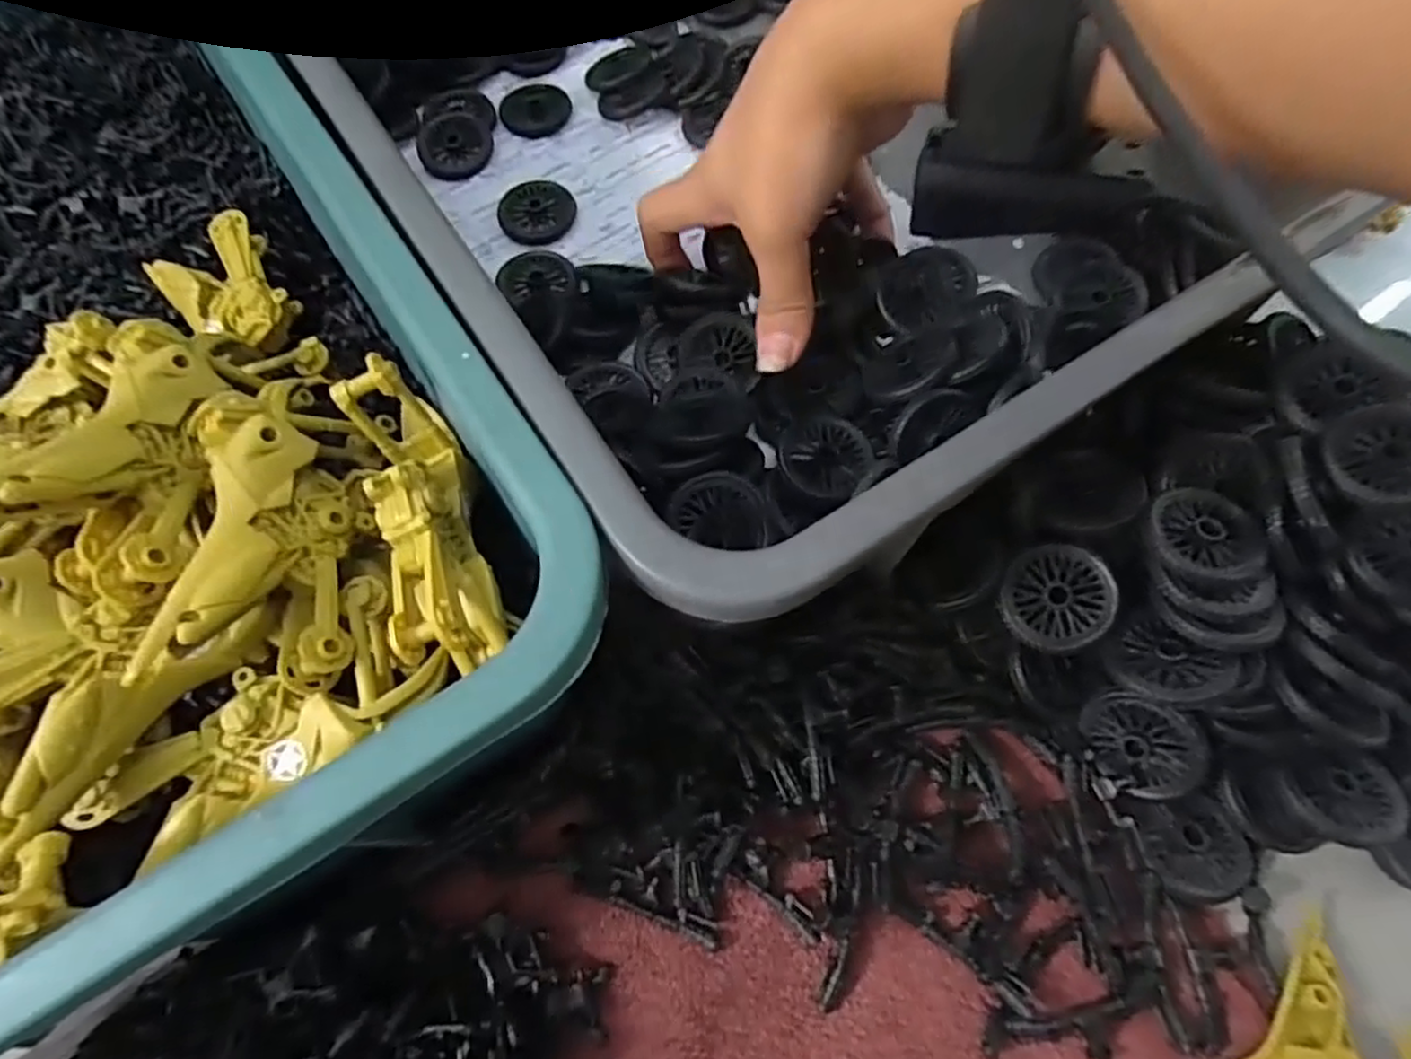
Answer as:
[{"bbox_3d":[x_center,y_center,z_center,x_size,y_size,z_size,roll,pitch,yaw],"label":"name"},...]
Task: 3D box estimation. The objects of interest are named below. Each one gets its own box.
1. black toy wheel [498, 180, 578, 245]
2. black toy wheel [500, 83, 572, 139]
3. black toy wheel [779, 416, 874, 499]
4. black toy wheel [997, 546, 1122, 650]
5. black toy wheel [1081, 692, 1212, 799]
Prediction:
[{"bbox_3d":[-0.083,-0.158,0.357,0.036,0.007,0.037,1,65,-2],"label":"black toy wheel"},{"bbox_3d":[-0.091,-0.226,0.387,0.037,0.005,0.038,1,65,-2],"label":"black toy wheel"},{"bbox_3d":[0.046,-0.027,0.276,0.032,0.010,0.035,1,65,-2],"label":"black toy wheel"},{"bbox_3d":[0.124,0.024,0.253,0.036,0.008,0.036,-4,80,21],"label":"black toy wheel"},{"bbox_3d":[0.146,0.072,0.239,0.009,0.033,0.036,-11,67,-42],"label":"black toy wheel"}]

